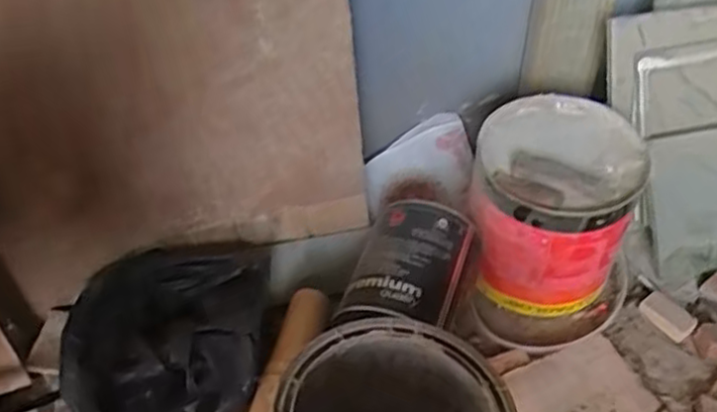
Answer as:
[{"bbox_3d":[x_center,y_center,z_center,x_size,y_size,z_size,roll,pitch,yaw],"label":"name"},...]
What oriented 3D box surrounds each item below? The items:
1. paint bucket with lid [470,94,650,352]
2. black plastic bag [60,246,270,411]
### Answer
[{"bbox_3d":[0.188,0.019,0.682,0.160,0.165,0.184,5,44,8],"label":"paint bucket with lid"},{"bbox_3d":[-0.173,0.121,0.620,0.184,0.077,0.222,-1,44,2],"label":"black plastic bag"}]

